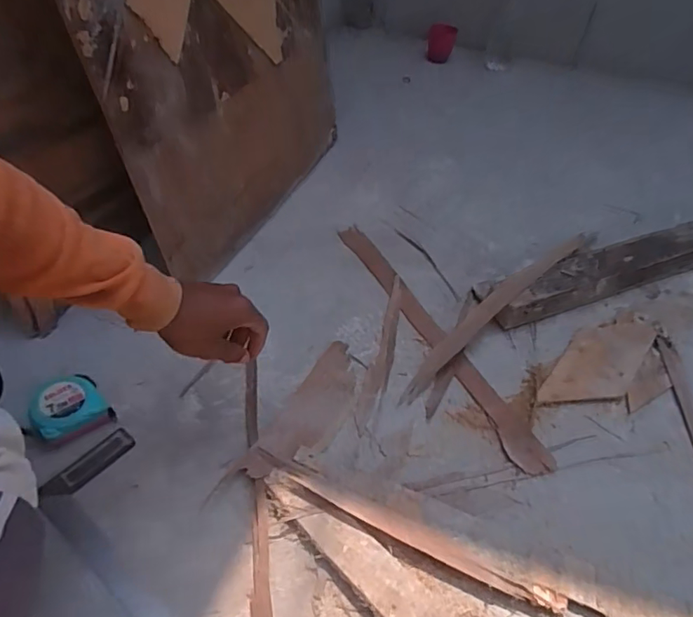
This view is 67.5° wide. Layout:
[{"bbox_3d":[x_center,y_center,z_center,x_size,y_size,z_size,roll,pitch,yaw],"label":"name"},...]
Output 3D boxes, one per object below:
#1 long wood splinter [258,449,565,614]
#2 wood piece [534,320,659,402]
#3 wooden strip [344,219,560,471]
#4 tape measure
[{"bbox_3d":[0.061,0.248,0.575,0.348,0.011,0.031,22,49,14],"label":"long wood splinter"},{"bbox_3d":[0.377,0.079,0.770,0.097,0.011,0.229,33,52,23],"label":"wood piece"},{"bbox_3d":[0.124,0.023,0.801,0.045,0.016,0.528,-18,52,-21],"label":"wooden strip"},{"bbox_3d":[-0.338,0.126,0.635,0.077,0.049,0.067,-30,56,-29],"label":"tape measure"}]

